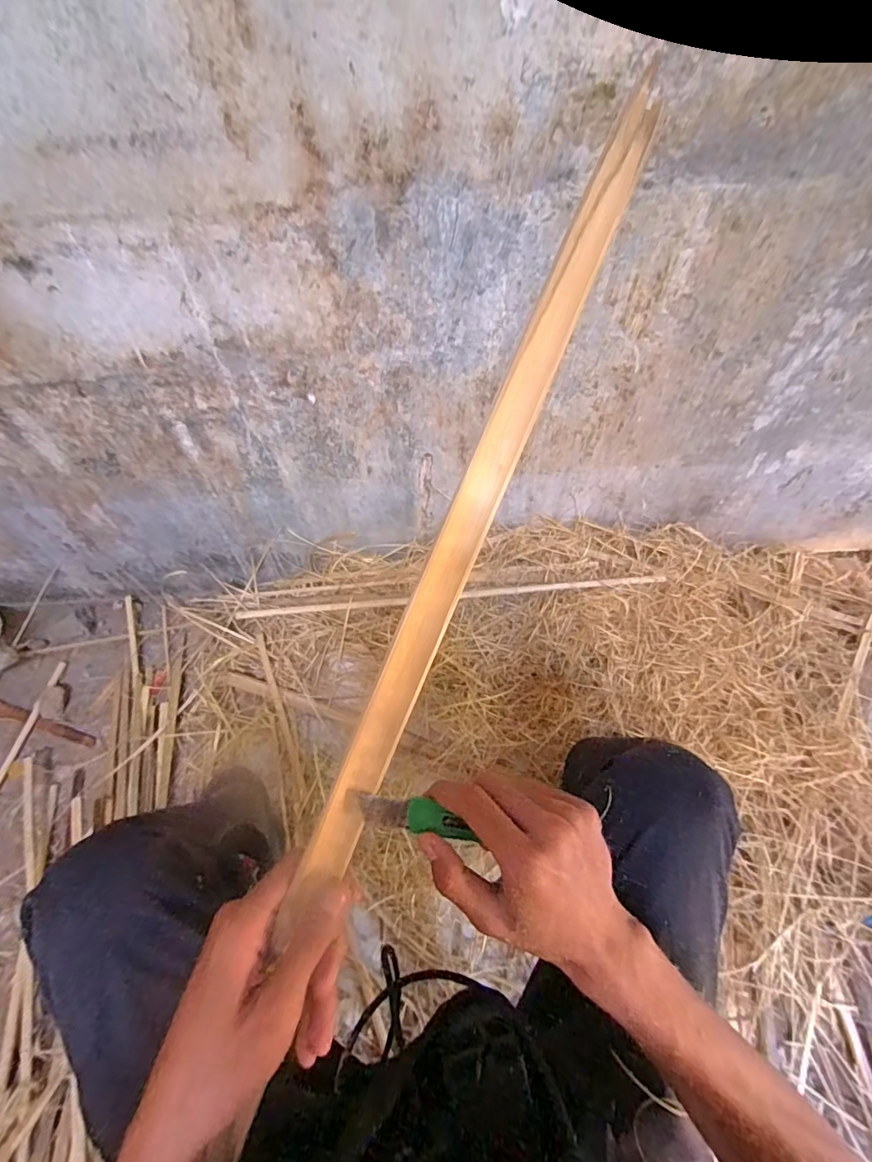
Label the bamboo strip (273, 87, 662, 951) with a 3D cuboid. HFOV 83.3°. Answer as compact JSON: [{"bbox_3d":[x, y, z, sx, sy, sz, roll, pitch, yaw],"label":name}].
[{"bbox_3d":[0.025,-0.049,0.311,0.031,0.009,0.550,23,89,-16],"label":"bamboo strip"}]

